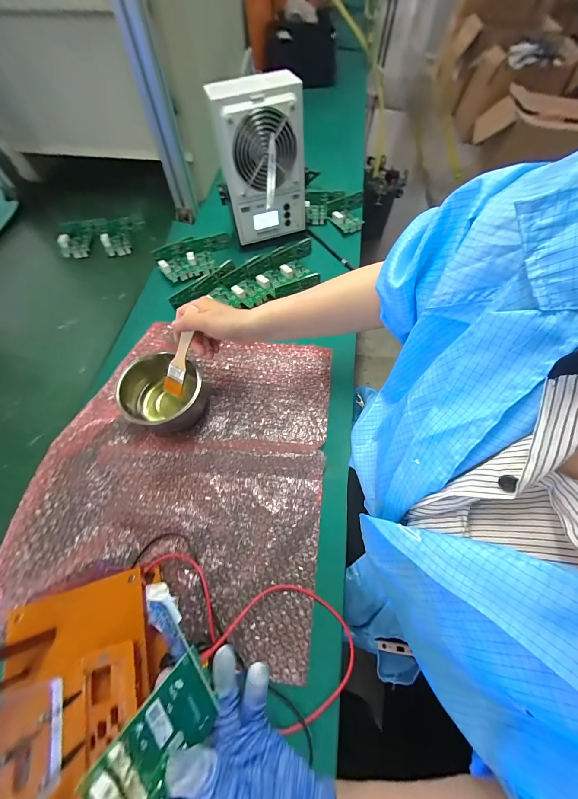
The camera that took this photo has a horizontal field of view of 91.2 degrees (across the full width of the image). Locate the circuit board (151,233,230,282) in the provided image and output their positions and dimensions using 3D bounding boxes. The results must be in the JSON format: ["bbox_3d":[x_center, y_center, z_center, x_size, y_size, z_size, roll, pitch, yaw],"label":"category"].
[{"bbox_3d":[-0.208,-0.313,0.625,0.163,0.027,0.104,-15,65,-8],"label":"circuit board"}]

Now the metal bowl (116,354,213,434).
[{"bbox_3d":[-0.191,-0.008,0.448,0.105,0.079,0.122,28,66,12],"label":"metal bowl"}]

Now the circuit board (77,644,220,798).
[{"bbox_3d":[-0.084,0.232,0.193,0.013,0.084,0.051,-32,85,28],"label":"circuit board"}]

